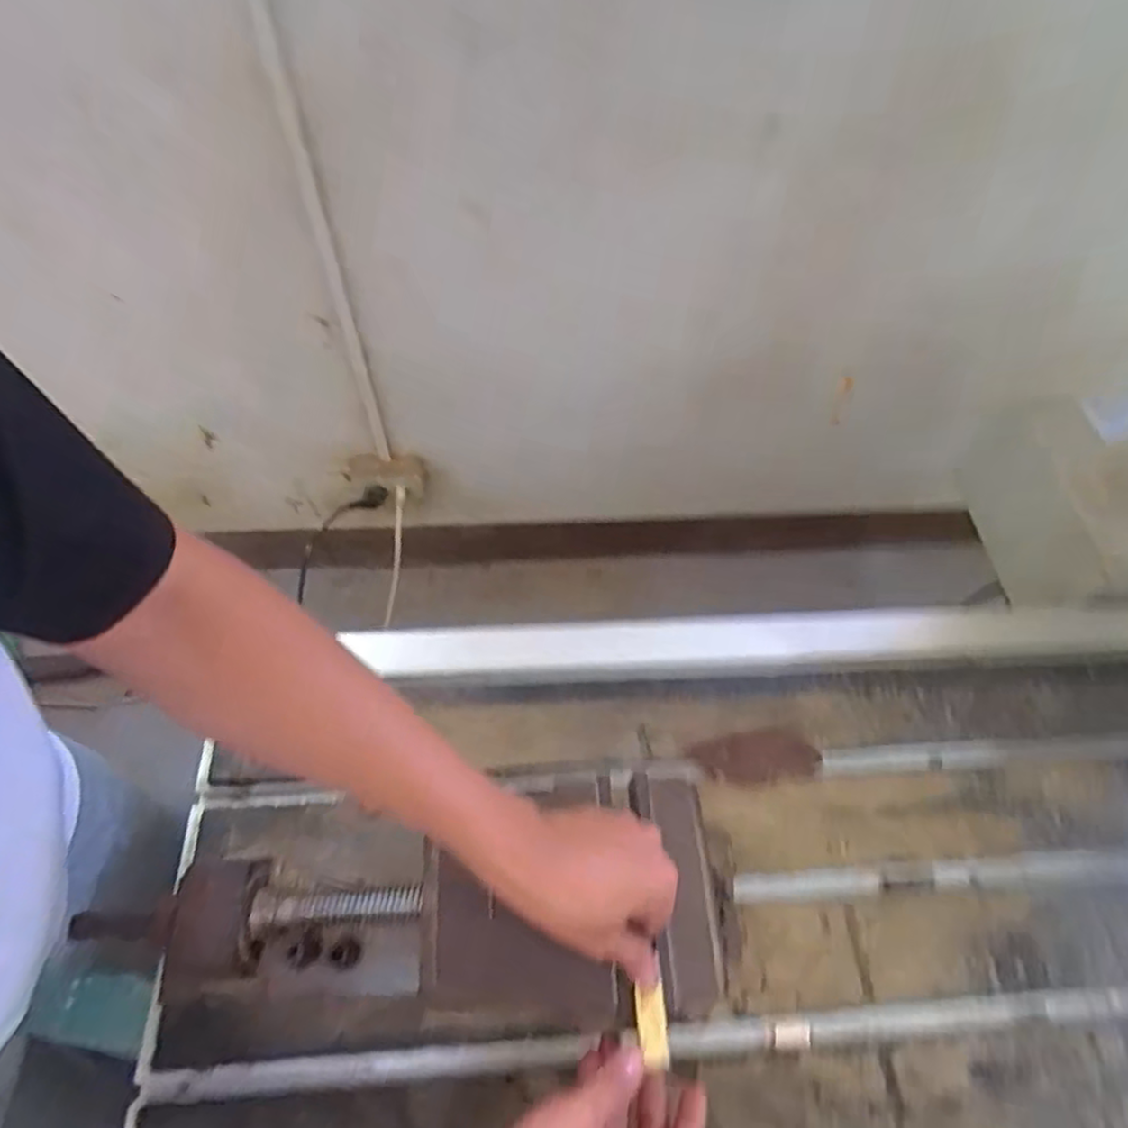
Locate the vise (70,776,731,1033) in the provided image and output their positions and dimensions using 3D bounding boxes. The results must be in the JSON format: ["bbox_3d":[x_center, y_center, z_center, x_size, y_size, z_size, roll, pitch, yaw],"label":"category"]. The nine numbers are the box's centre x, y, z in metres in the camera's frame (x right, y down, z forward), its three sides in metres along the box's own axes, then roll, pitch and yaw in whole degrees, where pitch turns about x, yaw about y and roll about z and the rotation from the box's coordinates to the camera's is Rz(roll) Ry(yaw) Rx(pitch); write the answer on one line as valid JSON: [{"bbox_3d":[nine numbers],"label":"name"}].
[{"bbox_3d":[-0.103,0.247,0.502,0.422,0.113,0.163,-3,59,-6],"label":"vise"}]

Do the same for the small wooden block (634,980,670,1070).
[{"bbox_3d":[0.054,0.283,0.427,0.018,0.006,0.043,-3,65,-6],"label":"small wooden block"}]

